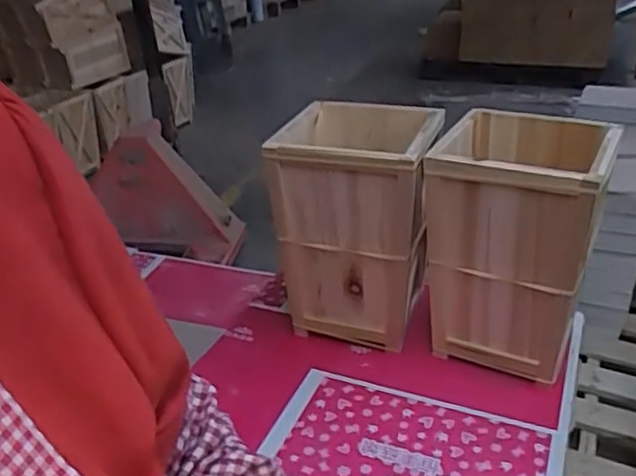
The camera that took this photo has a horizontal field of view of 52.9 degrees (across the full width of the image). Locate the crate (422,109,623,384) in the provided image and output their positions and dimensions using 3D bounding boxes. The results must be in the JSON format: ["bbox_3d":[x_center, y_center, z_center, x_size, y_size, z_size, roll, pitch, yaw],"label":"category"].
[{"bbox_3d":[0.340,0.004,1.086,0.238,0.387,0.322,11,31,26],"label":"crate"}]

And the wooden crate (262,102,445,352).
[{"bbox_3d":[0.073,-0.013,1.149,0.255,0.389,0.240,6,29,18],"label":"wooden crate"}]

